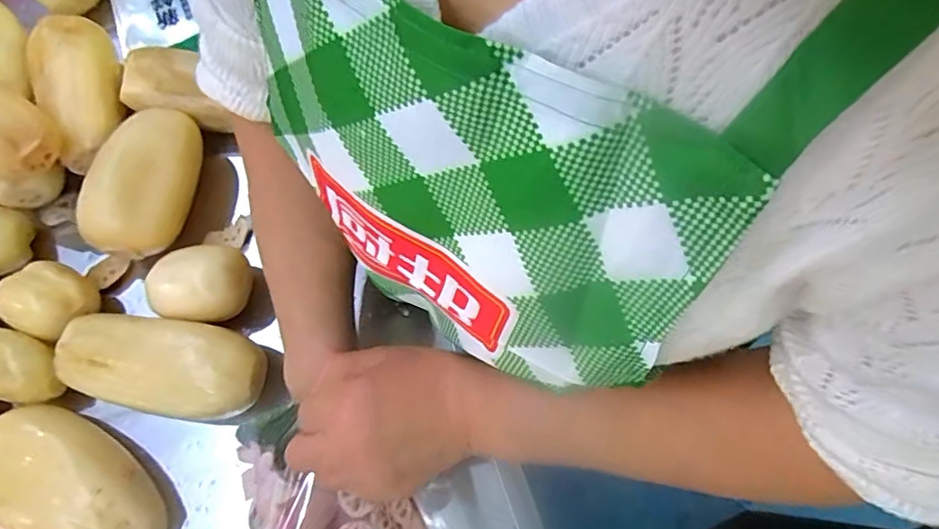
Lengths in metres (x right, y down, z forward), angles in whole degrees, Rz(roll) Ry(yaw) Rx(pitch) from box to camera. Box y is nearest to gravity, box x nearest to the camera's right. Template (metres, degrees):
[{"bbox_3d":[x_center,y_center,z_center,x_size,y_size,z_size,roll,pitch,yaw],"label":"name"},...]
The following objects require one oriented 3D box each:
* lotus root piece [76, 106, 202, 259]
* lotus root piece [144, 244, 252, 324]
[{"bbox_3d":[-0.289,-0.072,0.521,0.065,0.078,0.133,11,71,5],"label":"lotus root piece"},{"bbox_3d":[-0.231,0.020,0.499,0.078,0.049,0.064,4,71,3],"label":"lotus root piece"}]

